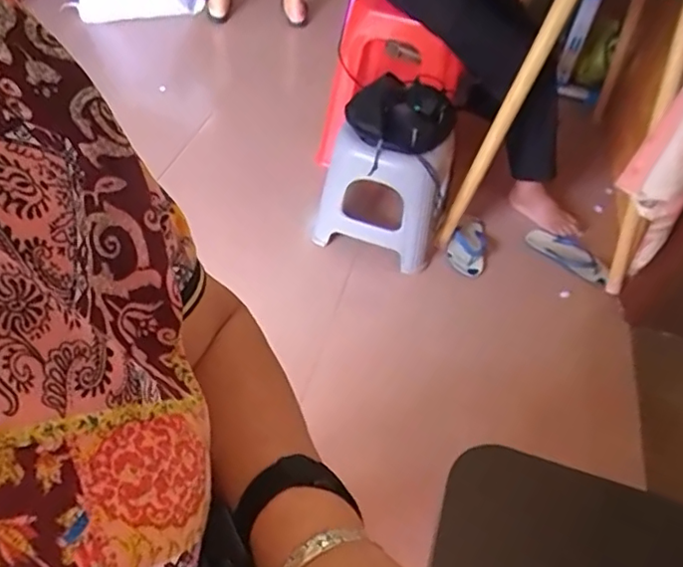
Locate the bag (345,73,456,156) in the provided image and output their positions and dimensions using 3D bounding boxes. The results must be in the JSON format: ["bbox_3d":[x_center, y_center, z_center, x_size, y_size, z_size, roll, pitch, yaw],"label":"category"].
[{"bbox_3d":[0.134,-0.397,1.358,0.246,0.081,0.217,18,48,11],"label":"bag"}]

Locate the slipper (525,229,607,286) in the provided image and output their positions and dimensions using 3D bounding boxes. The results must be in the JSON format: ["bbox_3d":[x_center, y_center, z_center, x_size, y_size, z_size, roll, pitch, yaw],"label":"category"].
[{"bbox_3d":[0.637,-0.083,1.621,0.102,0.034,0.241,-33,57,-31],"label":"slipper"}]

